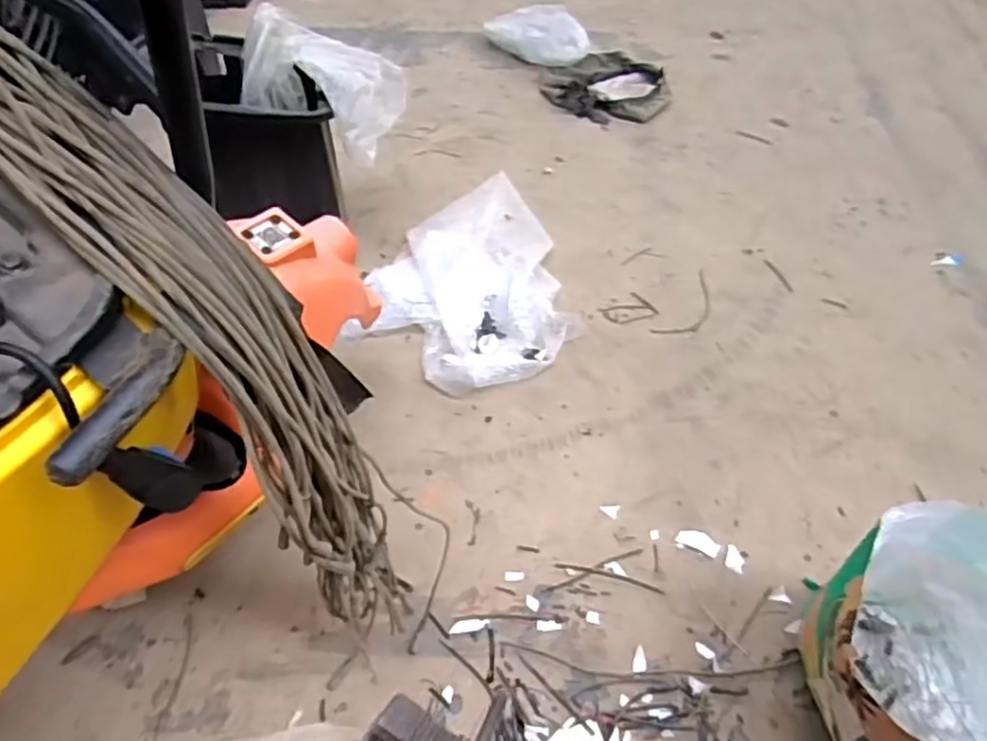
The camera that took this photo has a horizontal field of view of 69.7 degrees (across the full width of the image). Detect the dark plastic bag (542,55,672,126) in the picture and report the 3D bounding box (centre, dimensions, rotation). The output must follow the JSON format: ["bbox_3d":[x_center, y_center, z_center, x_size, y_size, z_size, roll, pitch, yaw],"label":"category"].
[{"bbox_3d":[0.271,-0.690,1.709,0.293,0.047,0.296,-14,49,-13],"label":"dark plastic bag"}]

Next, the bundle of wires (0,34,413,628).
[{"bbox_3d":[-0.209,-0.021,0.468,0.195,0.483,0.095,-4,41,35],"label":"bundle of wires"}]

